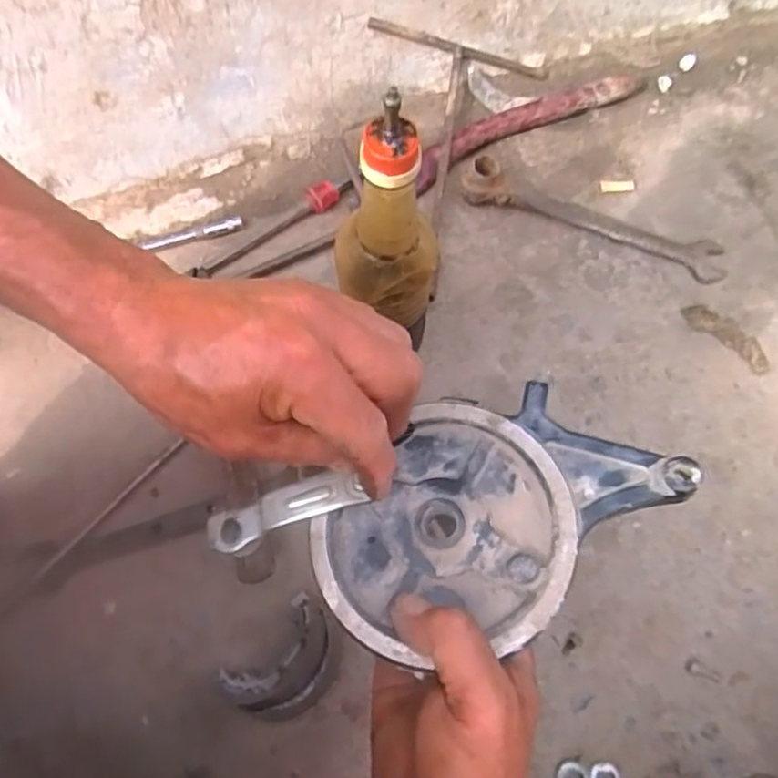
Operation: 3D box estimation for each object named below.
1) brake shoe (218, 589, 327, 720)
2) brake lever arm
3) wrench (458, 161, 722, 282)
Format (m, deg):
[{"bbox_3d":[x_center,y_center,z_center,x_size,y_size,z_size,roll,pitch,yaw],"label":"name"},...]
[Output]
[{"bbox_3d":[-0.079,0.214,0.510,0.097,0.040,0.066,-43,78,-13],"label":"brake shoe"},{"bbox_3d":[-0.054,0.061,0.330,0.084,0.010,0.021,-21,73,13],"label":"brake lever arm"},{"bbox_3d":[0.204,-0.170,0.650,0.277,0.044,0.045,17,73,4],"label":"wrench"}]

